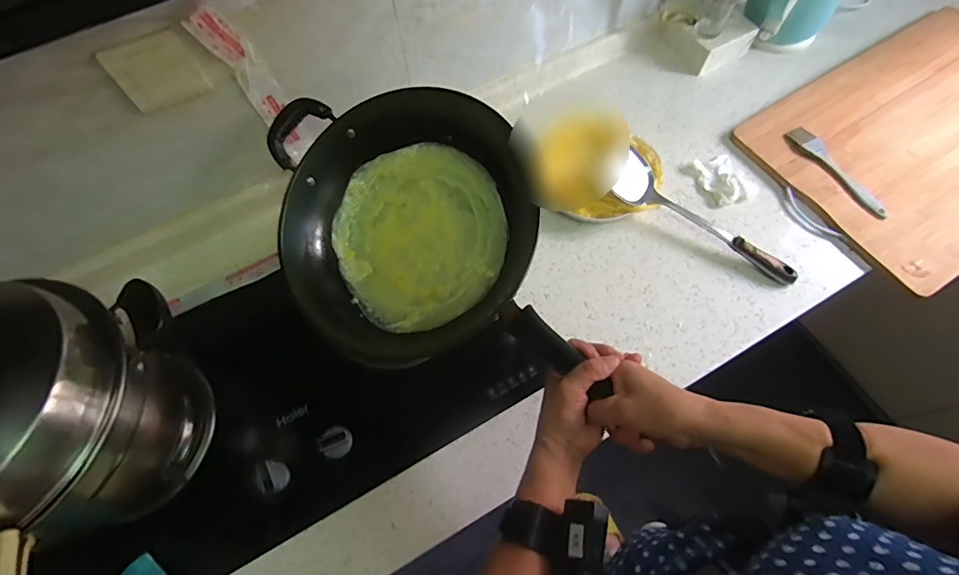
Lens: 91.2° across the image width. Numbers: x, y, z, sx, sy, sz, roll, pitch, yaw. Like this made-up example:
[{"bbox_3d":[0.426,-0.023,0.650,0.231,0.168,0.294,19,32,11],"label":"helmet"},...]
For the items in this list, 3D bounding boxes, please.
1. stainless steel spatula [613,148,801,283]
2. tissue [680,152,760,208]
[{"bbox_3d":[0.344,-0.102,0.734,0.321,0.068,0.092,34,71,15],"label":"stainless steel spatula"},{"bbox_3d":[0.418,-0.189,0.799,0.088,0.028,0.106,-22,67,-8],"label":"tissue"}]

